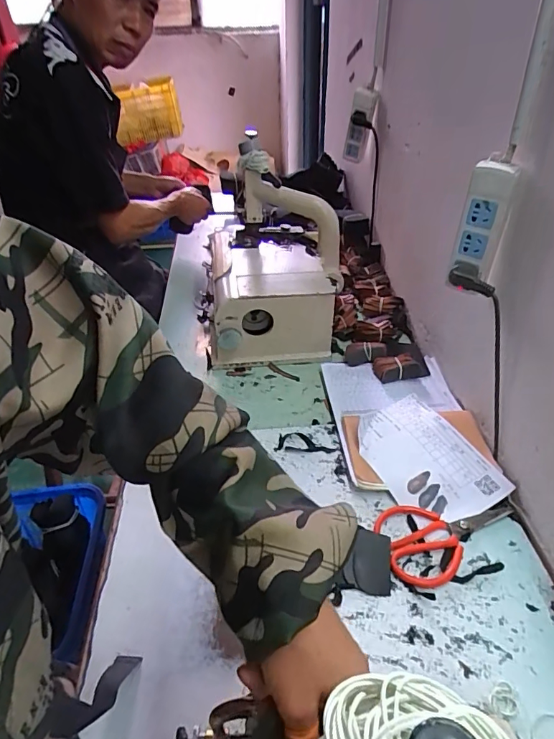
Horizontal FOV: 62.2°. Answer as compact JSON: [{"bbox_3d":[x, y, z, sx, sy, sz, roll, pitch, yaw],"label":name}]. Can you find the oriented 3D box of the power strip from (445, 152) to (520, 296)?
[{"bbox_3d":[0.271,-0.187,0.611,0.059,0.166,0.029,17,43,22],"label":"power strip"}]

